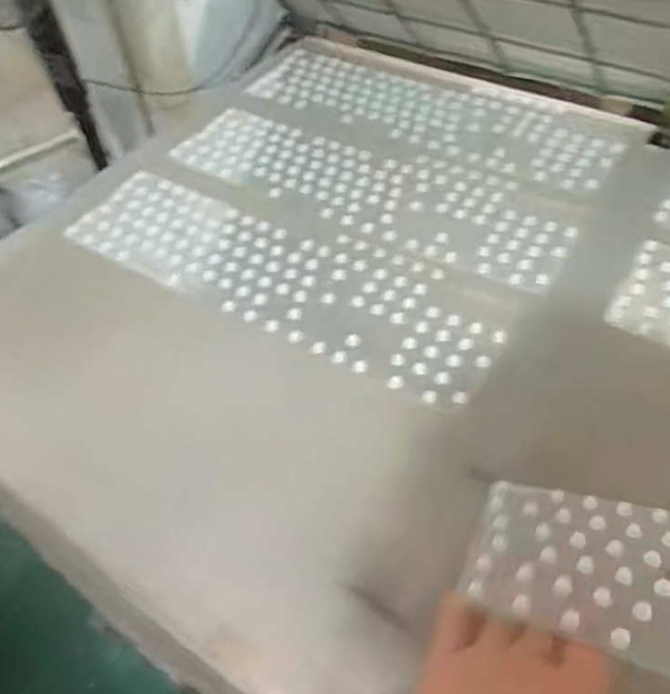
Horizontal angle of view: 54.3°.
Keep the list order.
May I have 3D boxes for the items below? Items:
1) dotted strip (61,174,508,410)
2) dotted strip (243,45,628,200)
[{"bbox_3d":[-0.050,-0.069,0.566,0.401,0.010,0.125,24,56,22],"label":"dotted strip"},{"bbox_3d":[0.099,-0.260,0.706,0.409,0.011,0.127,26,58,24],"label":"dotted strip"}]

